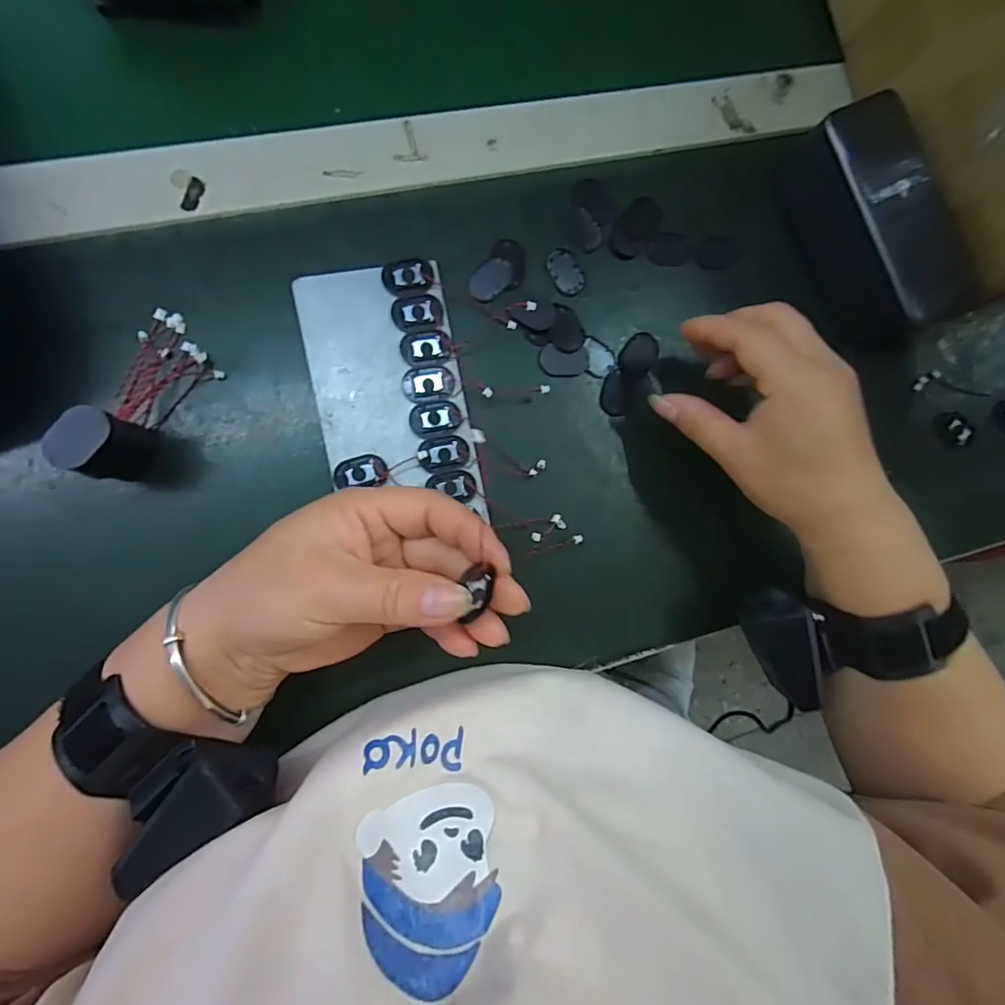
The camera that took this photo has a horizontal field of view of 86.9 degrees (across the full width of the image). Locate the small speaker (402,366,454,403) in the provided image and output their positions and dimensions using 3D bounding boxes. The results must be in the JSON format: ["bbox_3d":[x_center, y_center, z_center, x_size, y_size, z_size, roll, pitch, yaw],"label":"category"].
[{"bbox_3d":[-0.041,-0.065,0.293,0.028,0.004,0.019,-9,91,-9],"label":"small speaker"}]

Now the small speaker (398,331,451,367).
[{"bbox_3d":[-0.042,-0.086,0.293,0.027,0.004,0.020,-9,91,-9],"label":"small speaker"}]

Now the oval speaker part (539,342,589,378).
[{"bbox_3d":[0.037,-0.083,0.313,0.030,0.004,0.019,4,89,-9],"label":"oval speaker part"}]

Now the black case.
[{"bbox_3d":[0.222,-0.164,0.319,0.071,0.047,0.131,-27,94,-8],"label":"black case"}]

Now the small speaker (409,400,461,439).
[{"bbox_3d":[-0.037,-0.046,0.293,0.028,0.004,0.018,-13,92,-9],"label":"small speaker"}]

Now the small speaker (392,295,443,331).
[{"bbox_3d":[-0.047,-0.105,0.292,0.028,0.004,0.018,-8,91,-9],"label":"small speaker"}]

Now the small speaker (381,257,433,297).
[{"bbox_3d":[-0.052,-0.125,0.293,0.027,0.004,0.020,-14,92,-9],"label":"small speaker"}]

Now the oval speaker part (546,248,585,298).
[{"bbox_3d":[0.038,-0.137,0.314,0.019,0.004,0.029,-30,94,-8],"label":"oval speaker part"}]

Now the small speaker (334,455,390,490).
[{"bbox_3d":[-0.077,-0.017,0.287,0.028,0.004,0.016,-11,92,-9],"label":"small speaker"}]

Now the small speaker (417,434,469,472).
[{"bbox_3d":[-0.032,-0.028,0.293,0.027,0.004,0.021,-15,92,-9],"label":"small speaker"}]

